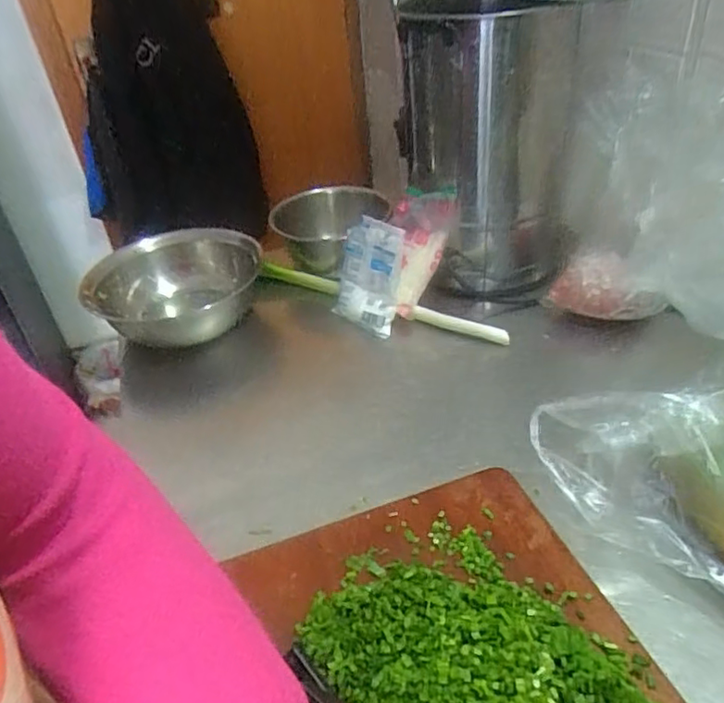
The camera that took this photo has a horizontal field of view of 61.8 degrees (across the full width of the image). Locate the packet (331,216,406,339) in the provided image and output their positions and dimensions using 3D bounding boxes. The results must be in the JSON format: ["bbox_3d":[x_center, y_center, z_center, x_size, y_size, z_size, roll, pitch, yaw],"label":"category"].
[{"bbox_3d":[0.009,-0.114,0.890,0.111,0.156,0.023,29,32,35],"label":"packet"}]

